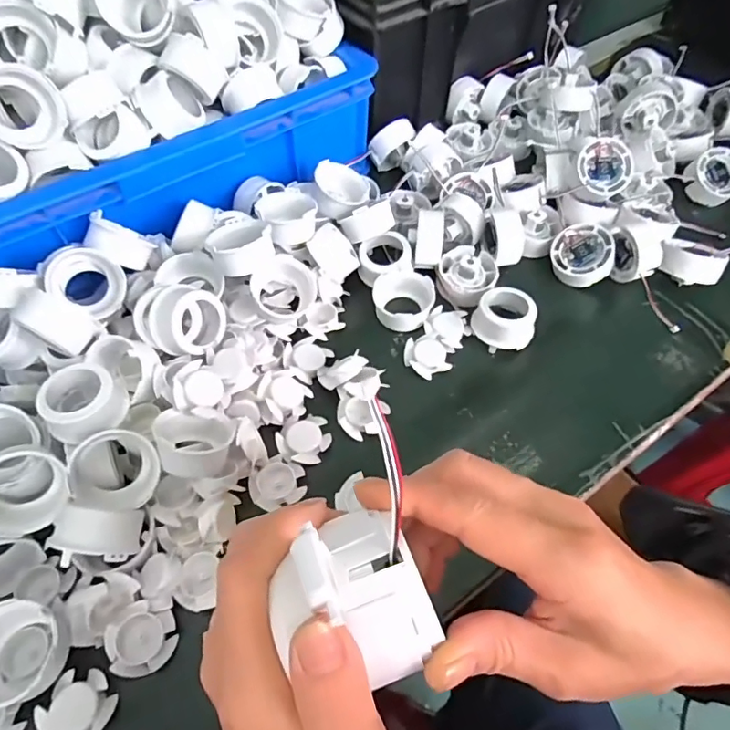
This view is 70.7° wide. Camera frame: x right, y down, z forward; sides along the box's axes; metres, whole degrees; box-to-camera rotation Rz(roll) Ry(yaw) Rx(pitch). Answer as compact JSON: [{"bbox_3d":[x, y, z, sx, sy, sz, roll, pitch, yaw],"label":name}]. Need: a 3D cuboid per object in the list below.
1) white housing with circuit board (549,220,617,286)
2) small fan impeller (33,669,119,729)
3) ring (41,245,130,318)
[{"bbox_3d":[0.205,-0.104,0.484,0.054,0.022,0.055,24,89,28],"label":"white housing with circuit board"},{"bbox_3d":[-0.169,0.201,0.300,0.038,0.011,0.040,0,57,-1],"label":"small fan impeller"},{"bbox_3d":[-0.219,-0.065,0.404,0.036,0.057,0.047,-8,23,43],"label":"ring"}]

